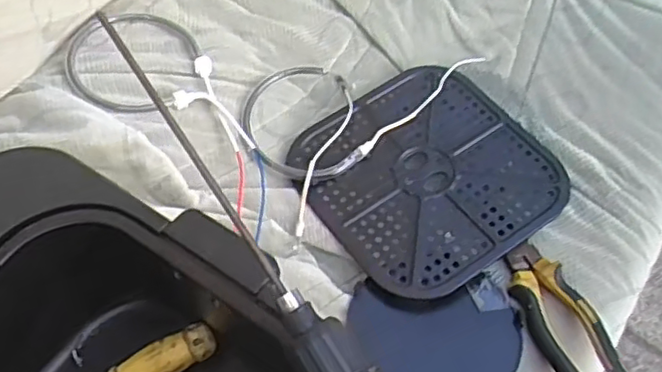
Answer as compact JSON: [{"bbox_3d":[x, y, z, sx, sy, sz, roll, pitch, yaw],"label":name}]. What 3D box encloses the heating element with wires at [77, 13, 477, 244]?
[{"bbox_3d":[-0.065,-0.119,0.661,0.314,0.041,0.282,35,67,15],"label":"heating element with wires"}]

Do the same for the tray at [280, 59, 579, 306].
[{"bbox_3d":[0.090,-0.014,0.640,0.215,0.034,0.217,-32,68,-16],"label":"tray"}]

